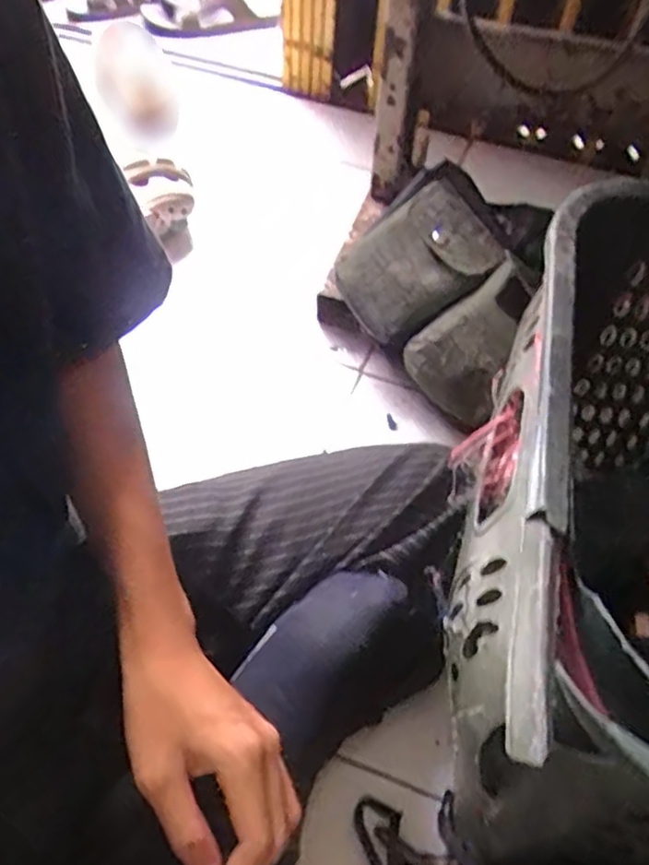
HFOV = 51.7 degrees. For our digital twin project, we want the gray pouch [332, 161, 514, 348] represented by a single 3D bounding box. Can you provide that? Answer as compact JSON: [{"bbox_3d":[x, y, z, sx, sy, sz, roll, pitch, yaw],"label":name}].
[{"bbox_3d":[0.097,-0.196,0.733,0.174,0.038,0.149,-35,67,22],"label":"gray pouch"}]

